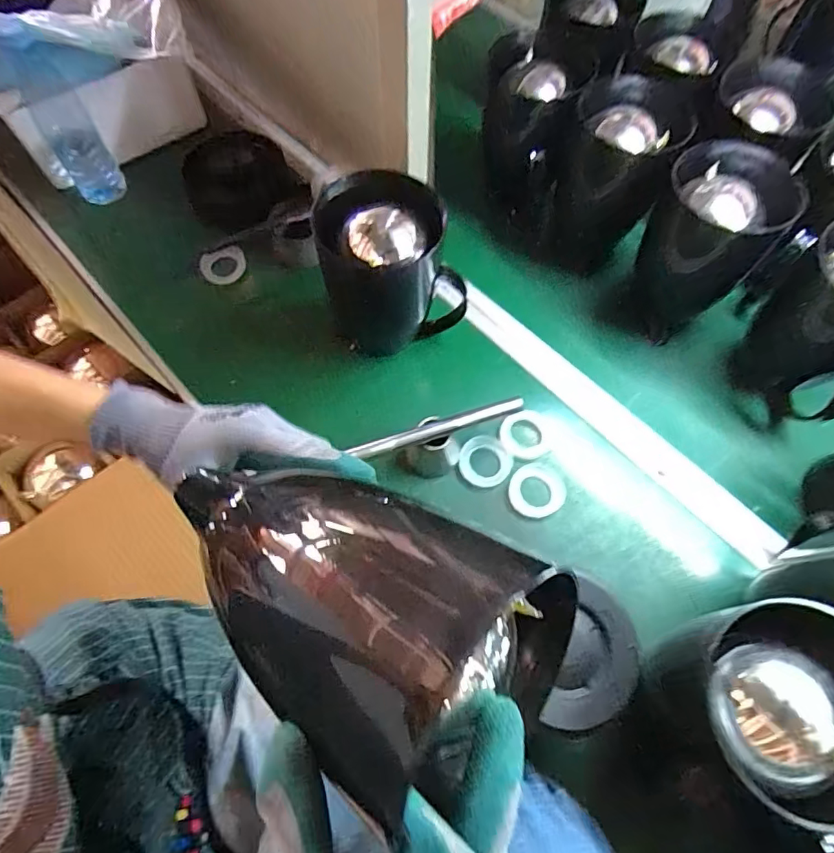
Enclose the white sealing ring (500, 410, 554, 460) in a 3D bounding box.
[{"bbox_3d":[0.126,0.011,0.596,0.058,0.014,0.057,0,64,-1],"label":"white sealing ring"}]

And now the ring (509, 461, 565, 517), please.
[{"bbox_3d":[0.132,0.069,0.571,0.060,0.006,0.057,0,64,-1],"label":"ring"}]

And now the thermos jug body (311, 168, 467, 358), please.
[{"bbox_3d":[-0.025,-0.174,0.600,0.145,0.201,0.120,-23,67,-12],"label":"thermos jug body"}]

